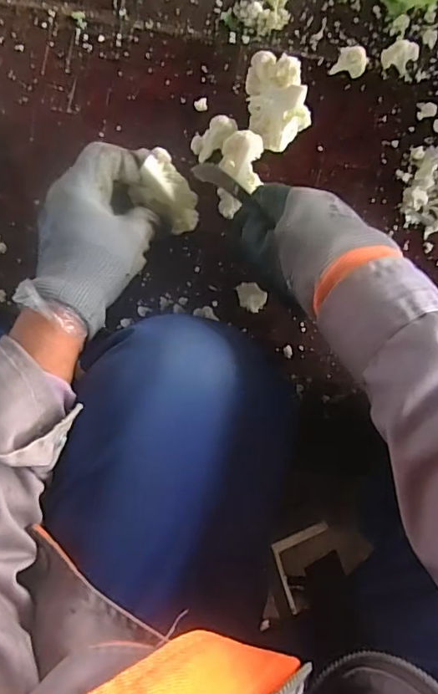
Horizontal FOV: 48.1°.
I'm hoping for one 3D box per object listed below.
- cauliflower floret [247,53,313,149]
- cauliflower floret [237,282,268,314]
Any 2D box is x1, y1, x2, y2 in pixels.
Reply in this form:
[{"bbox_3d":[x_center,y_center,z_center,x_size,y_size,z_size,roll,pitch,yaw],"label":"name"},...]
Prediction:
[{"bbox_3d":[0.046,-0.189,0.385,0.042,0.043,0.070,-10,91,4],"label":"cauliflower floret"},{"bbox_3d":[0.026,-0.041,0.404,0.026,0.012,0.021,37,94,2],"label":"cauliflower floret"}]

